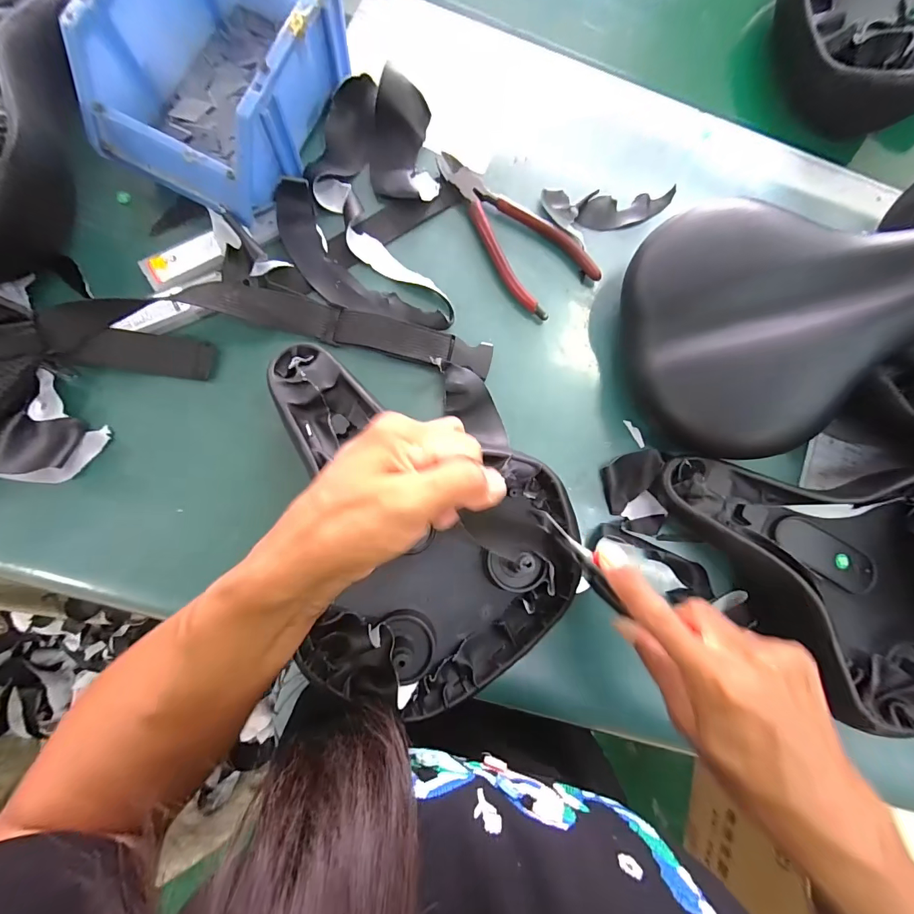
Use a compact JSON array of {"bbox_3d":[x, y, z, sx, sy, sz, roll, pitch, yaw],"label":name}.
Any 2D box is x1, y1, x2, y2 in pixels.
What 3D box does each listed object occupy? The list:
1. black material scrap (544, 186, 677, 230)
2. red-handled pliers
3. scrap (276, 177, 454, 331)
[{"bbox_3d":[0.130,-0.210,0.345,0.115,0.012,0.033,-2,85,-7],"label":"black material scrap"},{"bbox_3d":[0.047,-0.190,0.337,0.073,0.011,0.151,-36,89,-9],"label":"red-handled pliers"},{"bbox_3d":[-0.075,-0.147,0.314,0.153,0.015,0.068,43,81,-1],"label":"scrap"}]

